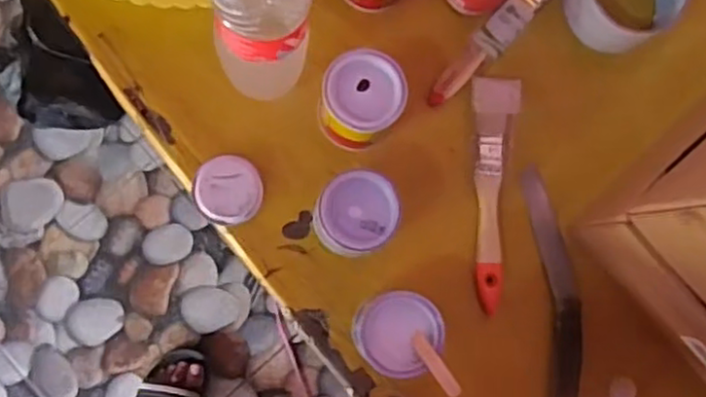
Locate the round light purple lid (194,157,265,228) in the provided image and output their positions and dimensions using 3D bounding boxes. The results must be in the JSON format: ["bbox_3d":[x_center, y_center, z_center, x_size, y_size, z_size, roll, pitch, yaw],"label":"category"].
[{"bbox_3d":[-0.092,-0.006,0.513,0.049,0.011,0.050,1,84,-6],"label":"round light purple lid"}]

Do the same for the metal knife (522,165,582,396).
[{"bbox_3d":[0.157,0.079,0.527,0.032,0.013,0.205,-6,84,-6],"label":"metal knife"}]

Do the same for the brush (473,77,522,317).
[{"bbox_3d":[0.109,-0.004,0.530,0.034,0.008,0.177,2,83,-6],"label":"brush"}]

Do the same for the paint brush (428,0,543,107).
[{"bbox_3d":[0.120,-0.136,0.550,0.025,0.009,0.166,40,81,0],"label":"paint brush"}]

